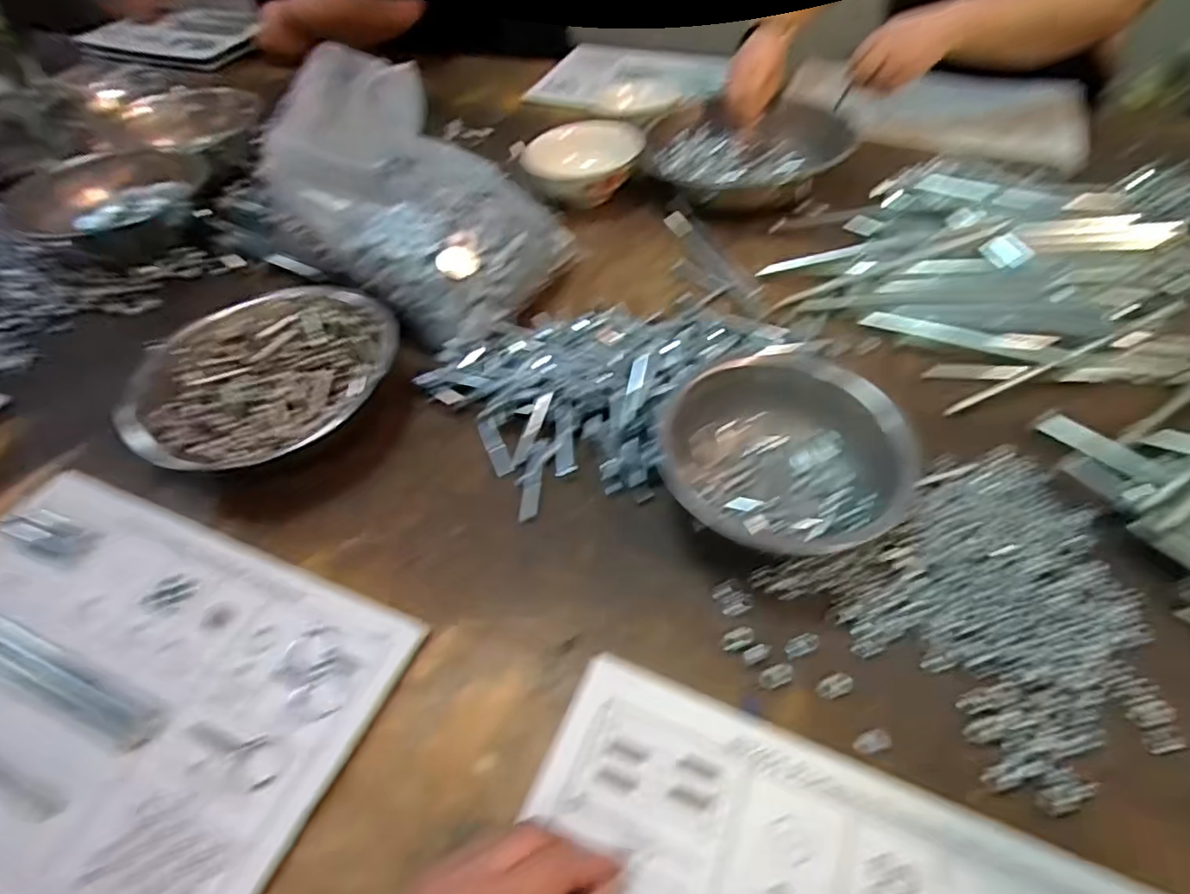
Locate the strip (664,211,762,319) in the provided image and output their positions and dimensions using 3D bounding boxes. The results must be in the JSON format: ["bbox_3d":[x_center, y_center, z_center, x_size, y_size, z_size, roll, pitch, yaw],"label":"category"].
[{"bbox_3d":[0.134,-0.212,0.710,0.032,0.011,0.211,-16,50,-9],"label":"strip"}]

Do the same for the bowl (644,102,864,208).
[{"bbox_3d":[0.188,-0.370,0.798,0.231,0.057,0.183,23,55,23],"label":"bowl"}]

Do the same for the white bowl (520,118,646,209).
[{"bbox_3d":[-0.011,-0.358,0.812,0.148,0.072,0.148,-3,49,3],"label":"white bowl"}]

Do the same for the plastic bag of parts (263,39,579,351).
[{"bbox_3d":[-0.197,-0.247,0.641,0.290,0.187,0.214,16,53,18],"label":"plastic bag of parts"}]

